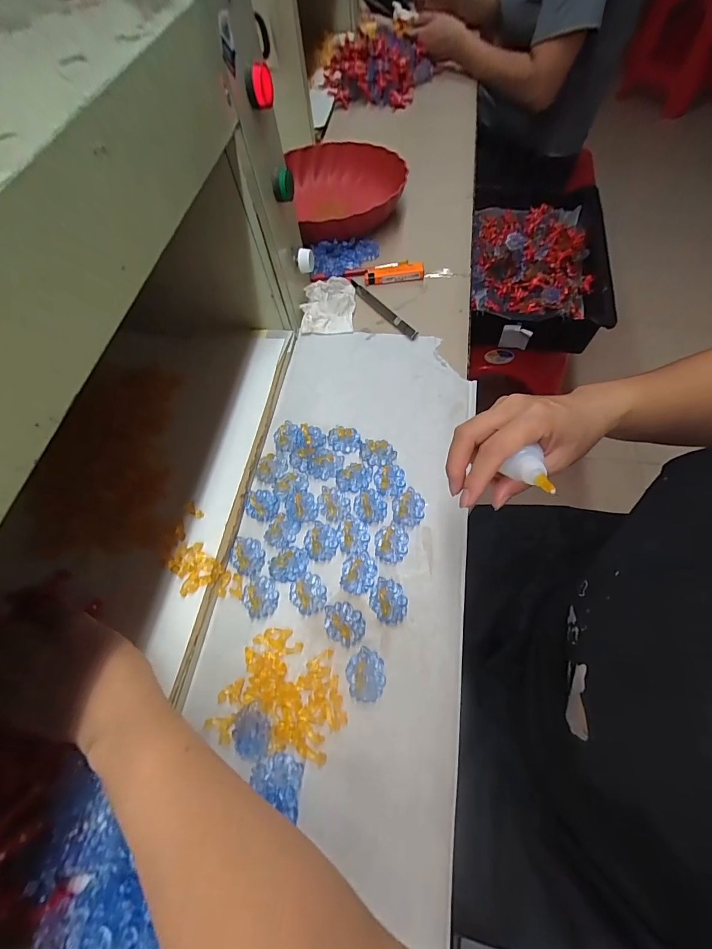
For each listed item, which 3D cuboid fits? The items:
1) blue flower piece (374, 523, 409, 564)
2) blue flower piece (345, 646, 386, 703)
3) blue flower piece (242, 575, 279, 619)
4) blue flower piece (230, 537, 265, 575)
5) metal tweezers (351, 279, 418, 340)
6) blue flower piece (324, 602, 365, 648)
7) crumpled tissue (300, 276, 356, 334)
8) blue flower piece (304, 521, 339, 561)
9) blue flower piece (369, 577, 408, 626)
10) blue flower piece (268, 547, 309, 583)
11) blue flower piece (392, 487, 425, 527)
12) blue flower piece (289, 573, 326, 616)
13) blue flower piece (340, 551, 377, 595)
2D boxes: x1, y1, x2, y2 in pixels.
[{"bbox_3d":[0.033,0.064,0.351,0.030,0.004,0.036,3,63,7],"label":"blue flower piece"},{"bbox_3d":[0.008,0.160,0.302,0.030,0.006,0.037,-8,62,1],"label":"blue flower piece"},{"bbox_3d":[-0.086,0.109,0.337,0.030,0.007,0.036,-27,63,-9],"label":"blue flower piece"},{"bbox_3d":[-0.103,0.076,0.357,0.031,0.009,0.035,2,63,6],"label":"blue flower piece"},{"bbox_3d":[0.034,-0.219,0.493,0.014,0.011,0.137,-32,66,-15],"label":"metal tweezers"},{"bbox_3d":[-0.011,0.126,0.322,0.038,0.005,0.031,29,69,18],"label":"blue flower piece"},{"bbox_3d":[-0.036,-0.224,0.493,0.068,0.020,0.077,-2,62,4],"label":"crumpled tissue"},{"bbox_3d":[-0.033,0.063,0.357,0.031,0.007,0.035,14,65,12],"label":"blue flower piece"},{"bbox_3d":[0.028,0.109,0.326,0.033,0.007,0.035,-2,62,4],"label":"blue flower piece"},{"bbox_3d":[-0.063,0.083,0.351,0.036,0.005,0.031,-6,62,2],"label":"blue flower piece"},{"bbox_3d":[0.051,0.031,0.365,0.030,0.006,0.038,3,63,7],"label":"blue flower piece"},{"bbox_3d":[-0.043,0.106,0.335,0.031,0.006,0.034,-2,62,4],"label":"blue flower piece"},{"bbox_3d":[0.003,0.088,0.342,0.030,0.006,0.037,4,63,8],"label":"blue flower piece"}]

